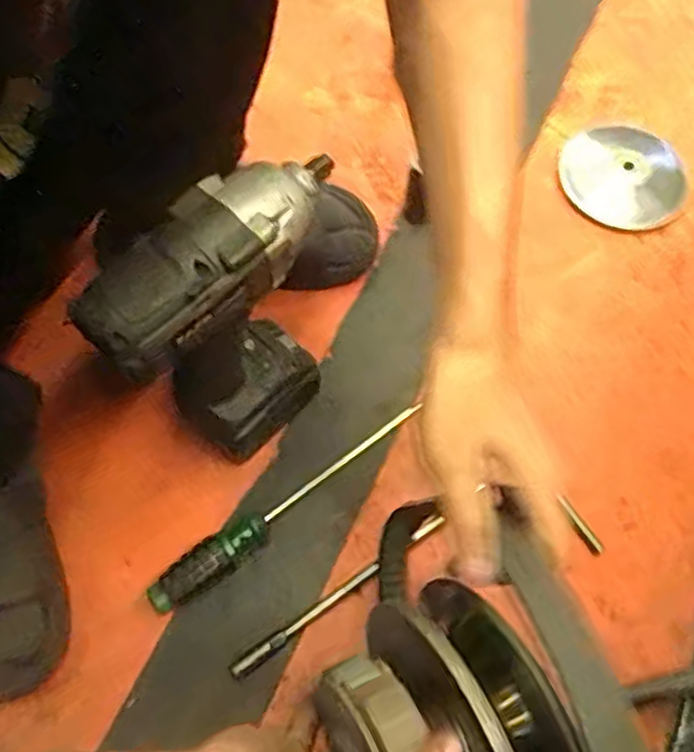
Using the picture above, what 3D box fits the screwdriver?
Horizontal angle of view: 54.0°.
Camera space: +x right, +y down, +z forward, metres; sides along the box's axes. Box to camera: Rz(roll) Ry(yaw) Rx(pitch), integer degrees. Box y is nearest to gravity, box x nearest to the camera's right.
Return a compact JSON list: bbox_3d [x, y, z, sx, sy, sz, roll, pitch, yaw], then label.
[{"bbox_3d":[-0.046,0.103,0.570,0.267,0.037,0.031,-38,72,-16],"label":"screwdriver"}]

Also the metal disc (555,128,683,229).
[{"bbox_3d":[0.290,-0.214,0.722,0.130,0.023,0.111,31,69,12],"label":"metal disc"}]

